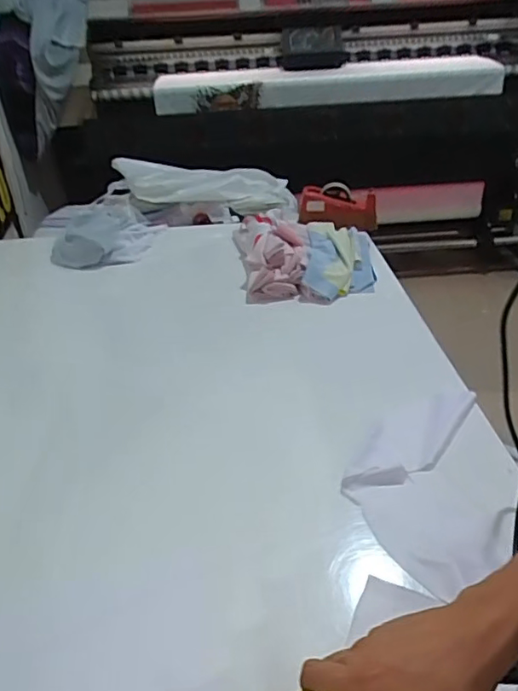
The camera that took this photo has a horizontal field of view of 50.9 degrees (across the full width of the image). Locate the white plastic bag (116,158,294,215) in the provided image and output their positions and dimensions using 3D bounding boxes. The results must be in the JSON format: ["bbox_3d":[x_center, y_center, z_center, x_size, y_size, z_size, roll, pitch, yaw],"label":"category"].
[{"bbox_3d":[-0.164,-0.466,1.587,0.516,0.116,0.232,-3,33,0],"label":"white plastic bag"}]

